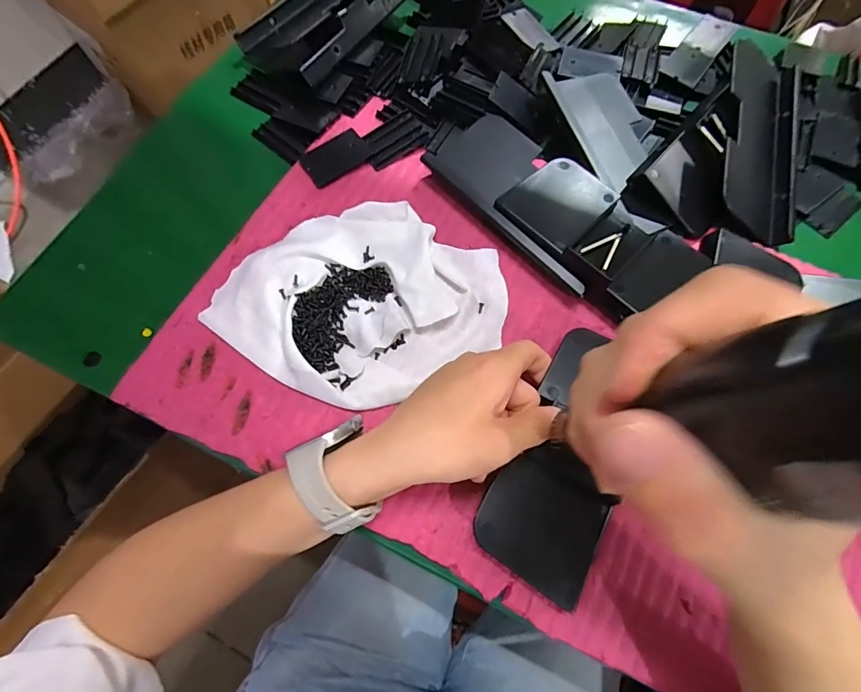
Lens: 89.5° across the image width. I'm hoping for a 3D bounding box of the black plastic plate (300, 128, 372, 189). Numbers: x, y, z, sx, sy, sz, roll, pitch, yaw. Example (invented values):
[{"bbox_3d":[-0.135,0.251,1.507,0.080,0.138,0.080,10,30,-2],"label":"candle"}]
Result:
[{"bbox_3d":[-0.082,-0.163,0.373,0.056,0.004,0.034,-36,82,-6],"label":"black plastic plate"}]

